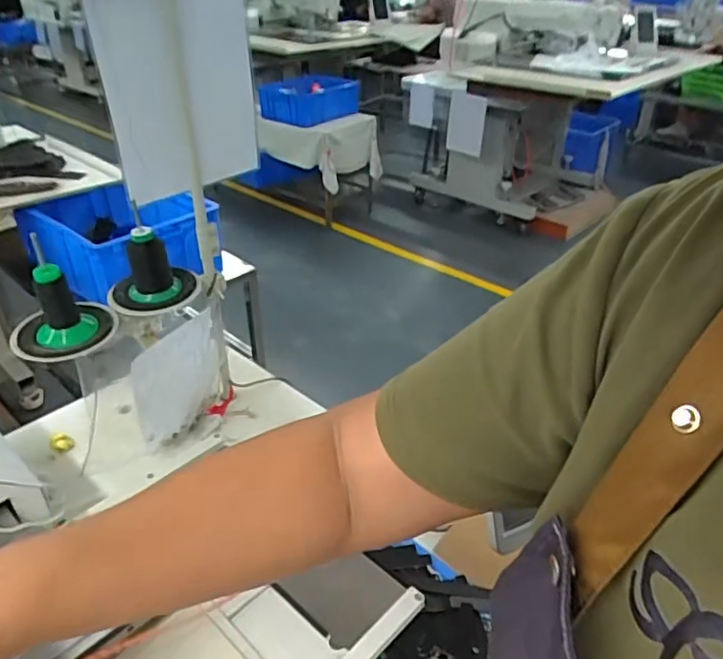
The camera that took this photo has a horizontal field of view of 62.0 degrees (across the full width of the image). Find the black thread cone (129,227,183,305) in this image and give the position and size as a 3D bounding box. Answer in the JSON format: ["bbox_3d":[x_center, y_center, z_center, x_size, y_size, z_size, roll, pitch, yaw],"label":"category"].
[{"bbox_3d":[-0.290,-0.090,0.828,0.071,0.094,0.063,-11,35,-18],"label":"black thread cone"}]

